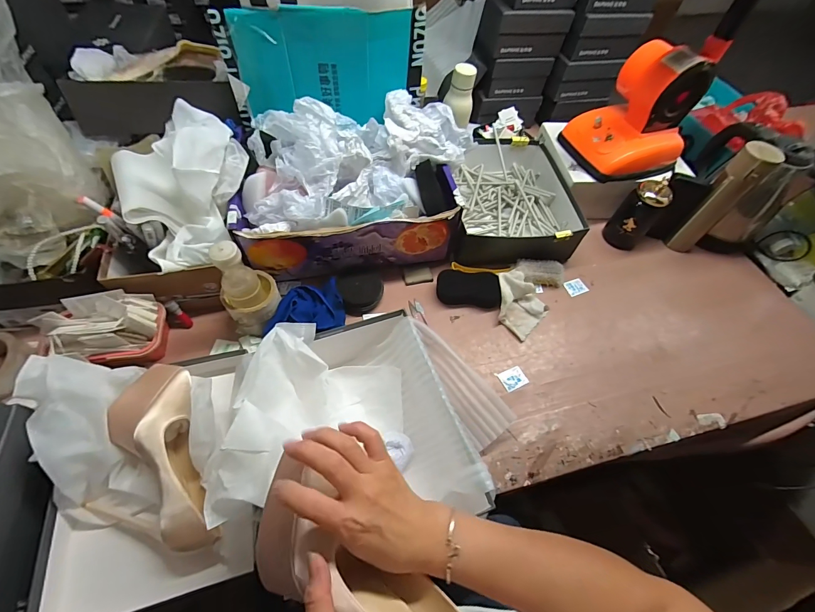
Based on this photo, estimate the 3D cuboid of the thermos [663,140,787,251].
[{"bbox_3d":[0.628,-0.209,0.732,0.052,0.256,0.064,-37,67,-24],"label":"thermos"}]

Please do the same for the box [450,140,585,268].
[{"bbox_3d":[0.227,-0.248,0.817,0.261,0.094,0.341,4,58,-2],"label":"box"}]

